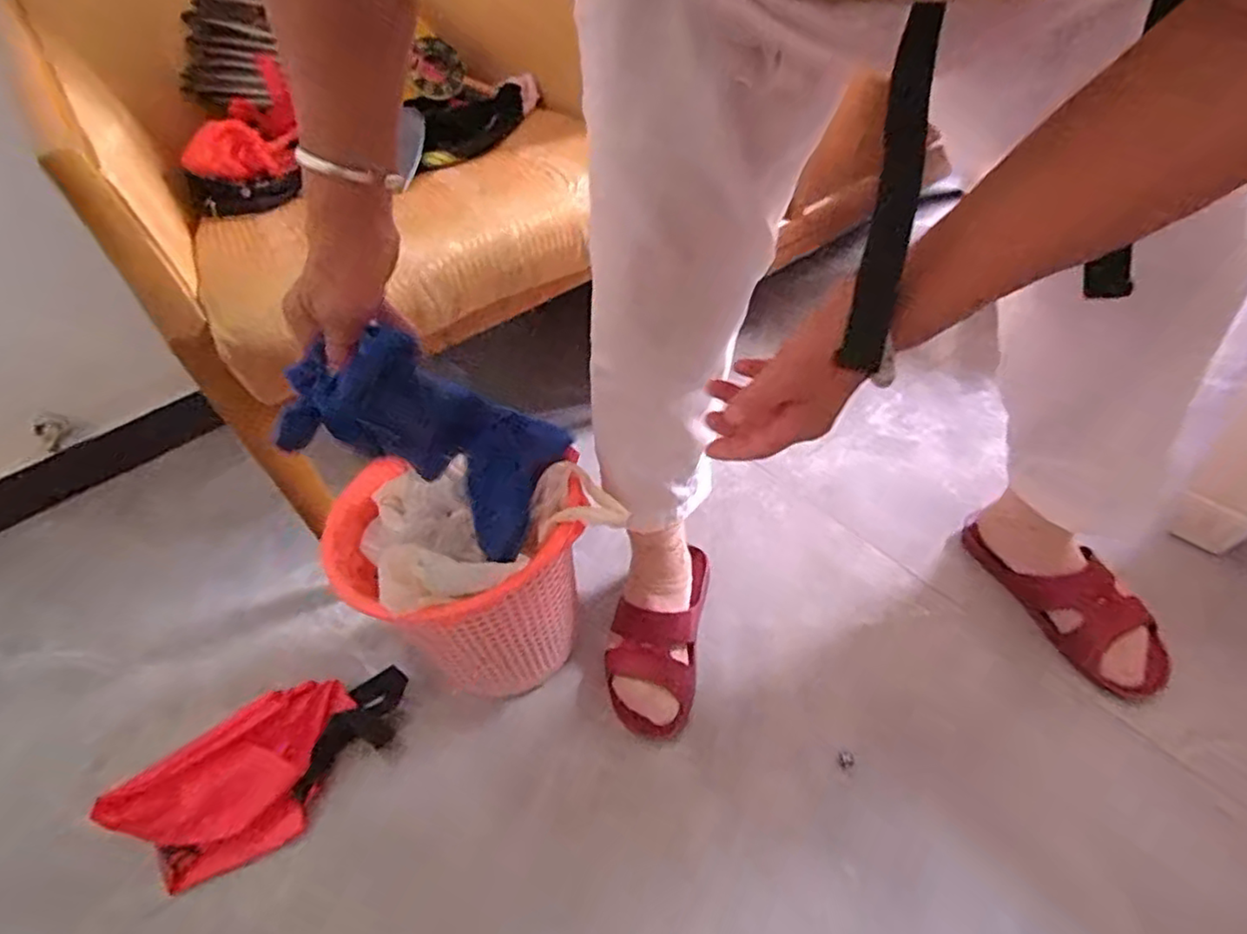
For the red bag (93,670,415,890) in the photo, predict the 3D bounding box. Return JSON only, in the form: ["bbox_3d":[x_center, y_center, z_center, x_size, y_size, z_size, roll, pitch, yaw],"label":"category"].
[{"bbox_3d":[-0.368,0.306,0.701,0.273,0.099,0.135,-36,50,-24],"label":"red bag"}]

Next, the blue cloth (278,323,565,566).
[{"bbox_3d":[-0.157,-0.018,0.566,0.060,0.274,0.129,32,88,32],"label":"blue cloth"}]

